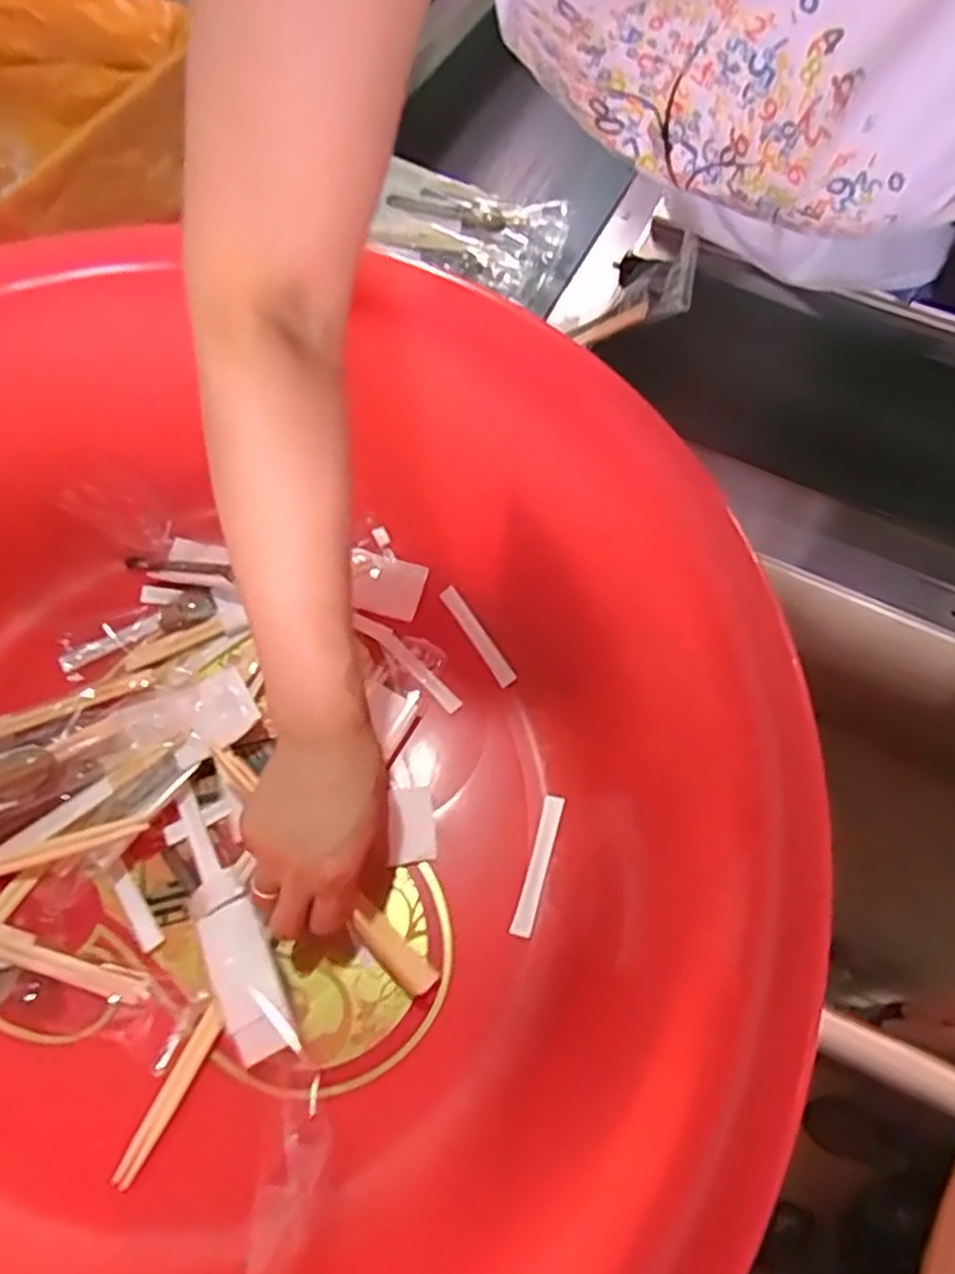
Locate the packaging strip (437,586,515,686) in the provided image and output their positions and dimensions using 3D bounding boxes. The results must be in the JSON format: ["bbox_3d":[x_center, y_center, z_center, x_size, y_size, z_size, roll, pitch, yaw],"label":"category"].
[{"bbox_3d":[-0.001,-0.001,0.554,0.012,0.009,0.089,-30,68,-13],"label":"packaging strip"}]

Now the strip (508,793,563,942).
[{"bbox_3d":[0.039,0.148,0.483,0.013,0.004,0.090,15,66,8],"label":"strip"}]

